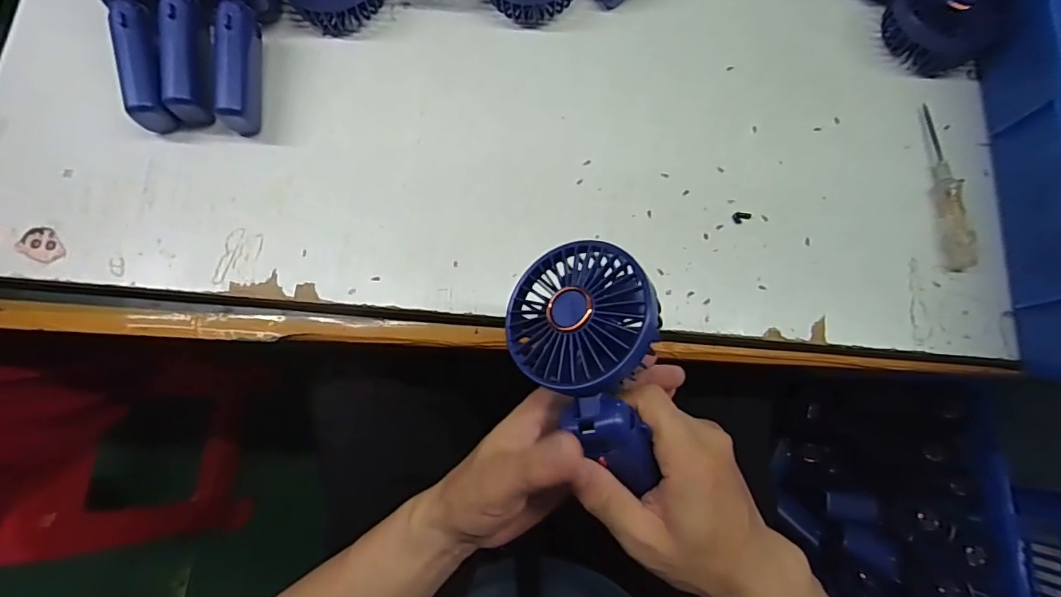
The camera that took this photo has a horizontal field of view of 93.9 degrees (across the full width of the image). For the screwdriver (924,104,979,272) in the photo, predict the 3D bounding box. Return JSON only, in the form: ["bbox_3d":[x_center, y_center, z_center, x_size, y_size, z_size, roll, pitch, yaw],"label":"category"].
[{"bbox_3d":[0.339,-0.093,0.399,0.022,0.019,0.142,5,78,0],"label":"screwdriver"}]

